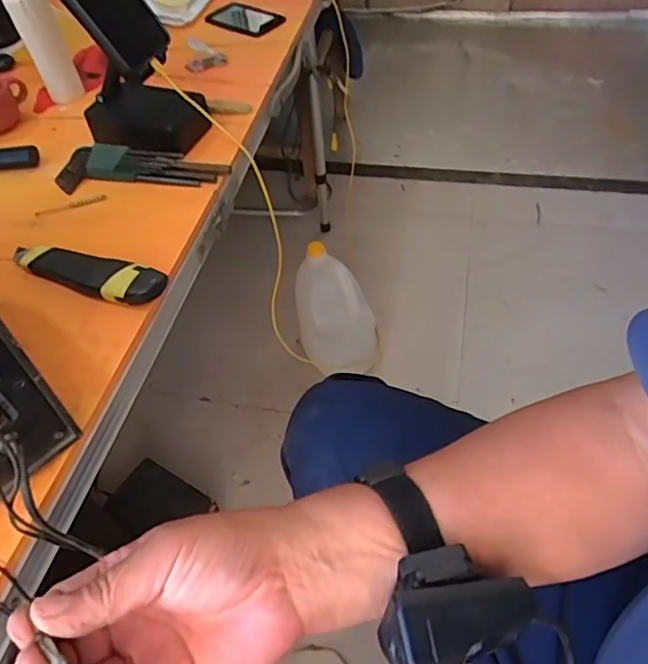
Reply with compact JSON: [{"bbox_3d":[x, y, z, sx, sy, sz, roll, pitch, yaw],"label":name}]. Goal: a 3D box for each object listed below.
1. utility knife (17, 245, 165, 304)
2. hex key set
[{"bbox_3d":[-0.214,-0.055,0.505,0.159,0.027,0.039,16,53,17],"label":"utility knife"},{"bbox_3d":[-0.190,-0.176,0.605,0.174,0.022,0.049,-3,50,2],"label":"hex key set"}]

